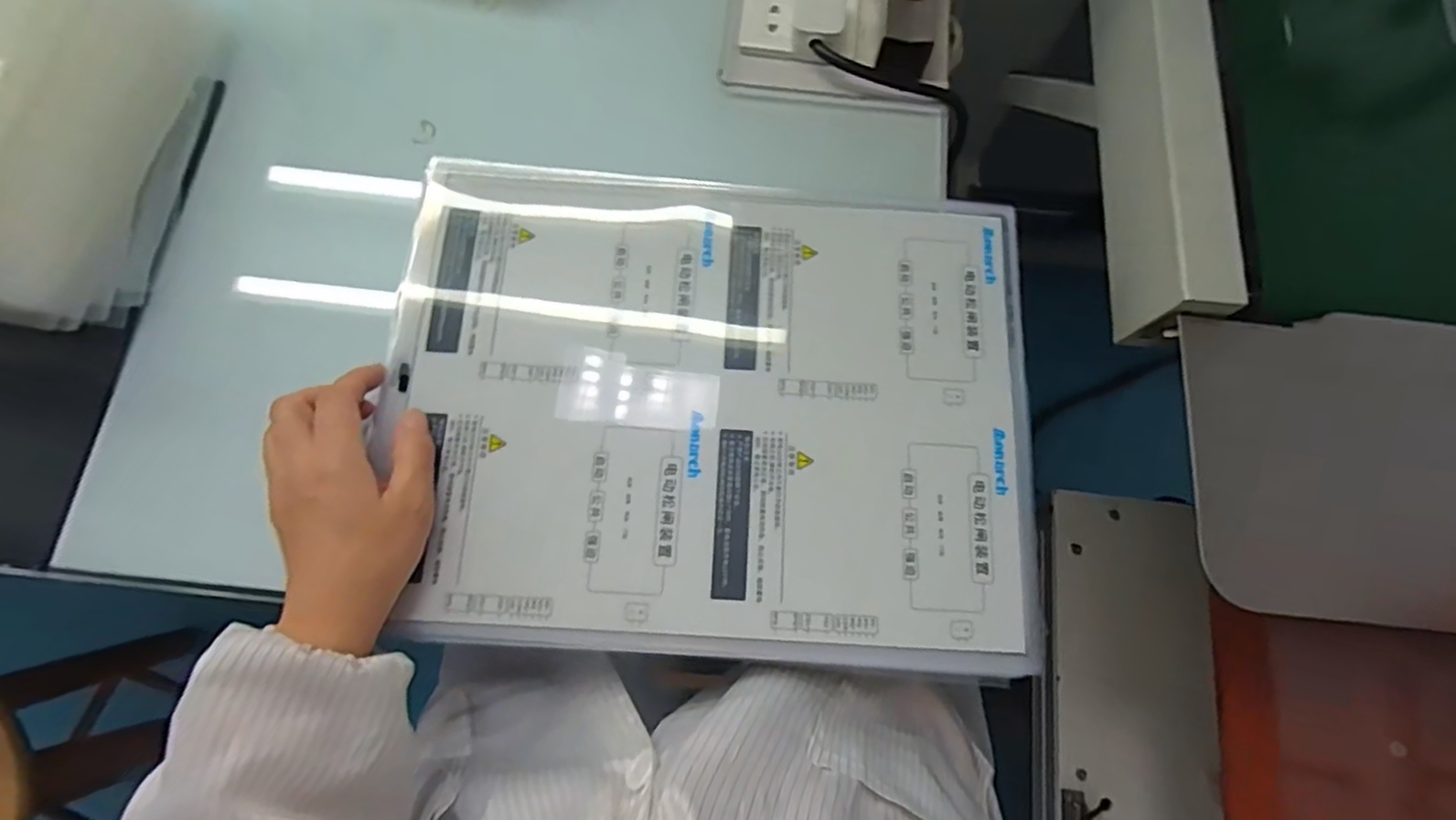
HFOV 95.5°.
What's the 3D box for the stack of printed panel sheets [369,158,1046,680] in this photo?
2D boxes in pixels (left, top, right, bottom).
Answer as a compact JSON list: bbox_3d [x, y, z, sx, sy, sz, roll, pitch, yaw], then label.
[{"bbox_3d":[-0.011,-0.007,0.400,0.383,0.009,0.289,4,75,0],"label":"stack of printed panel sheets"}]

